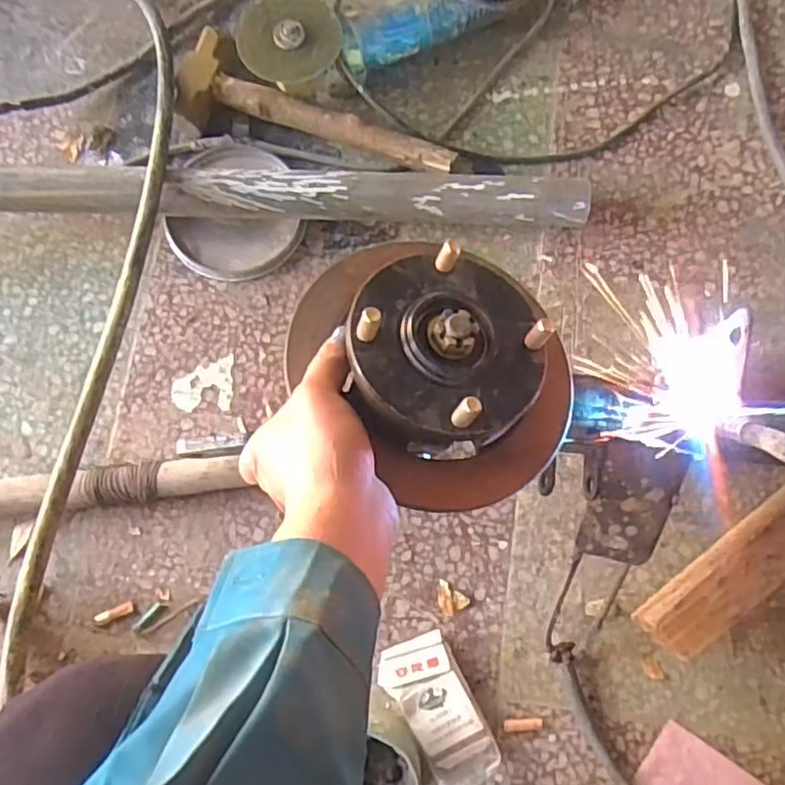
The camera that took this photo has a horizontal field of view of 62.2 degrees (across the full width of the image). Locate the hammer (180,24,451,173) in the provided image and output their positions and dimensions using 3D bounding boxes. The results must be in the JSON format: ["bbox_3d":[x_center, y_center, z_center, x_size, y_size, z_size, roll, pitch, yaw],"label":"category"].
[{"bbox_3d":[-0.083,-0.288,0.689,0.313,0.039,0.098,22,78,7],"label":"hammer"}]

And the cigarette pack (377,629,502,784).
[{"bbox_3d":[0.040,0.277,0.568,0.063,0.019,0.124,-27,77,-5],"label":"cigarette pack"}]

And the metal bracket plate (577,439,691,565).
[{"bbox_3d":[0.190,0.088,0.515,0.066,0.007,0.101,9,107,2],"label":"metal bracket plate"}]

